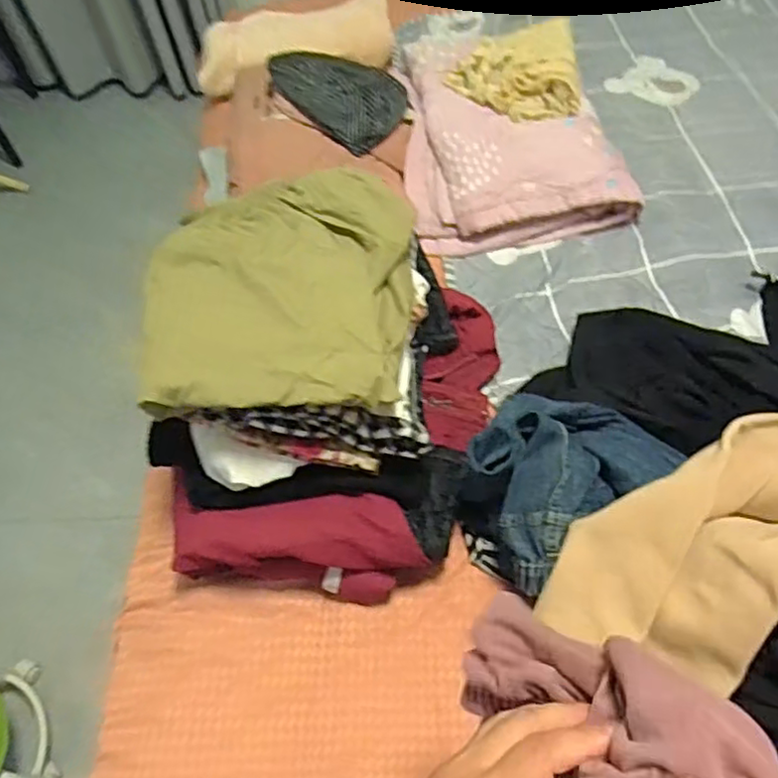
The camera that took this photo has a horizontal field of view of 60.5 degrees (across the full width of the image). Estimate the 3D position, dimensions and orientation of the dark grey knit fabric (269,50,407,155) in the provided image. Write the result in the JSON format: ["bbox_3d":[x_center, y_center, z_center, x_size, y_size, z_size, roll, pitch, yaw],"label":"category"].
[{"bbox_3d":[-0.078,-0.494,1.078,0.179,0.079,0.233,-39,64,-18],"label":"dark grey knit fabric"}]

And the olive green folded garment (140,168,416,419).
[{"bbox_3d":[-0.113,-0.105,0.713,0.279,0.059,0.283,-5,59,1],"label":"olive green folded garment"}]

